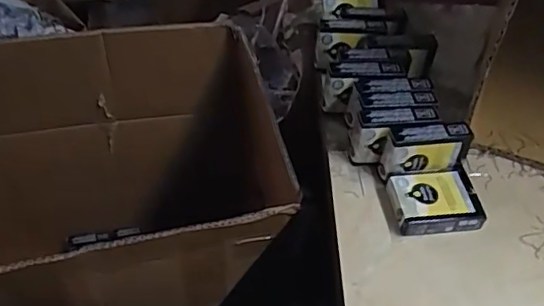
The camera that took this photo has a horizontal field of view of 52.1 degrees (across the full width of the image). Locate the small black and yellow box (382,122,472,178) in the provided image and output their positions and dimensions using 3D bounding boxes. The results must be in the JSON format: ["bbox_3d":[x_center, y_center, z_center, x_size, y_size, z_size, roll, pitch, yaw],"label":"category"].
[{"bbox_3d":[0.137,-0.002,0.495,0.073,0.045,0.021,-6,47,-7],"label":"small black and yellow box"}]

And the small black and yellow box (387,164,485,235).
[{"bbox_3d":[0.141,0.044,0.486,0.076,0.025,0.057,-7,47,-8],"label":"small black and yellow box"}]

